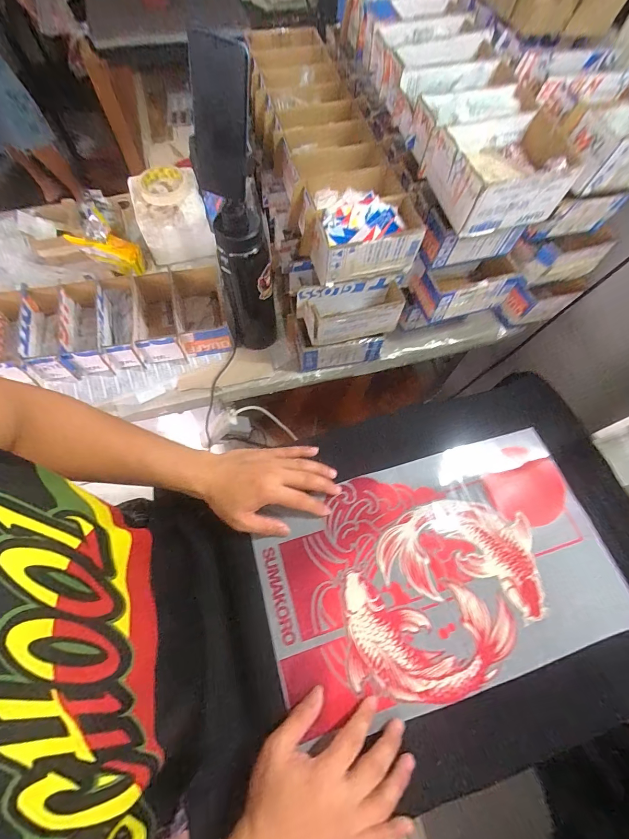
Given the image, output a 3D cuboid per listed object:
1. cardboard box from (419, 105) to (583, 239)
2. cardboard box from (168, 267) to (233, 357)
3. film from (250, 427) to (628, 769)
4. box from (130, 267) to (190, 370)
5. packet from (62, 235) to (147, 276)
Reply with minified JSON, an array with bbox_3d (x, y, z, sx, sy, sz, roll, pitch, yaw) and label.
[{"bbox_3d":[0.269,-0.360,0.508,0.182,0.076,0.140,-14,68,-9],"label":"cardboard box"},{"bbox_3d":[-0.221,-0.213,0.682,0.094,0.068,0.169,-12,68,-8],"label":"cardboard box"},{"bbox_3d":[0.150,0.184,0.422,0.413,0.011,0.240,-14,68,-8],"label":"film"},{"bbox_3d":[-0.302,-0.197,0.672,0.088,0.072,0.172,-12,68,-8],"label":"box"},{"bbox_3d":[-0.424,-0.343,0.710,0.147,0.053,0.052,13,66,-11],"label":"packet"}]

